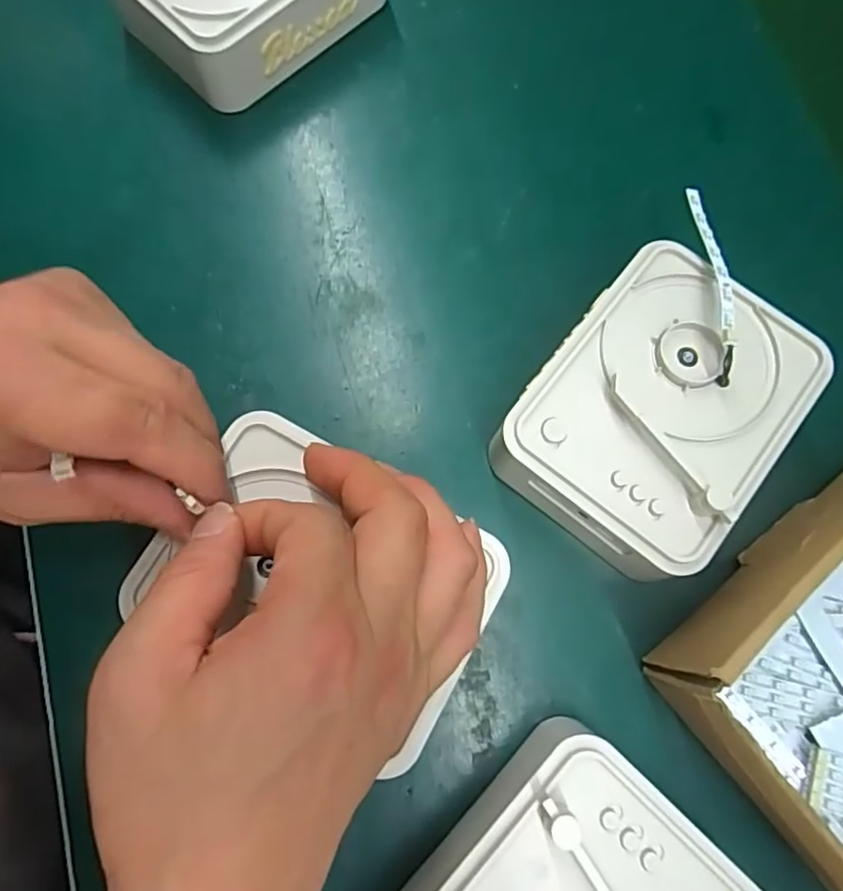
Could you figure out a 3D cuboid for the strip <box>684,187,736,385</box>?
[{"bbox_3d":[0.125,-0.075,0.266,0.007,0.020,0.096,0,75,-3],"label":"strip"}]

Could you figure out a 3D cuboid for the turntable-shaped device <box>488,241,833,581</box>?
[{"bbox_3d":[0.100,-0.014,0.276,0.099,0.047,0.130,38,76,7],"label":"turntable-shaped device"}]

